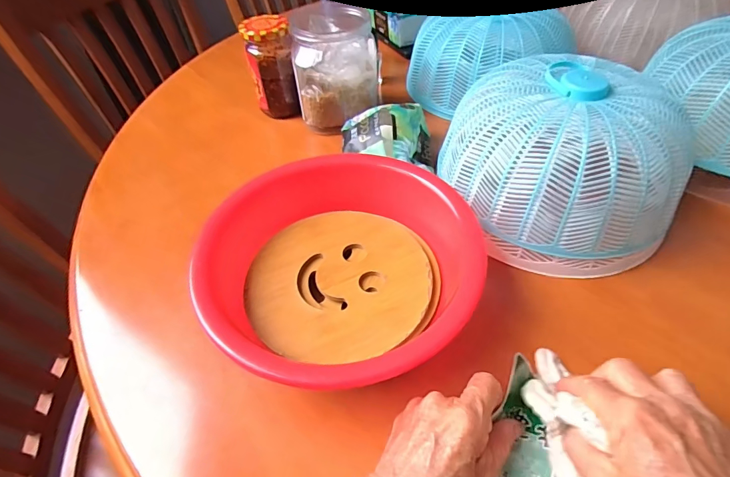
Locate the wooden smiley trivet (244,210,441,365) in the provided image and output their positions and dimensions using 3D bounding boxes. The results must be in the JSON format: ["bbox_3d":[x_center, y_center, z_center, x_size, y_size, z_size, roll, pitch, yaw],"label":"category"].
[{"bbox_3d":[-0.020,0.037,0.359,0.161,0.009,0.150,8,52,9],"label":"wooden smiley trivet"}]

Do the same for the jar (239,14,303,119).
[{"bbox_3d":[-0.130,-0.237,0.578,0.061,0.130,0.065,-9,48,-4],"label":"jar"}]

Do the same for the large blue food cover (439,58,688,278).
[{"bbox_3d":[0.190,-0.077,0.399,0.221,0.125,0.186,6,48,10],"label":"large blue food cover"}]

